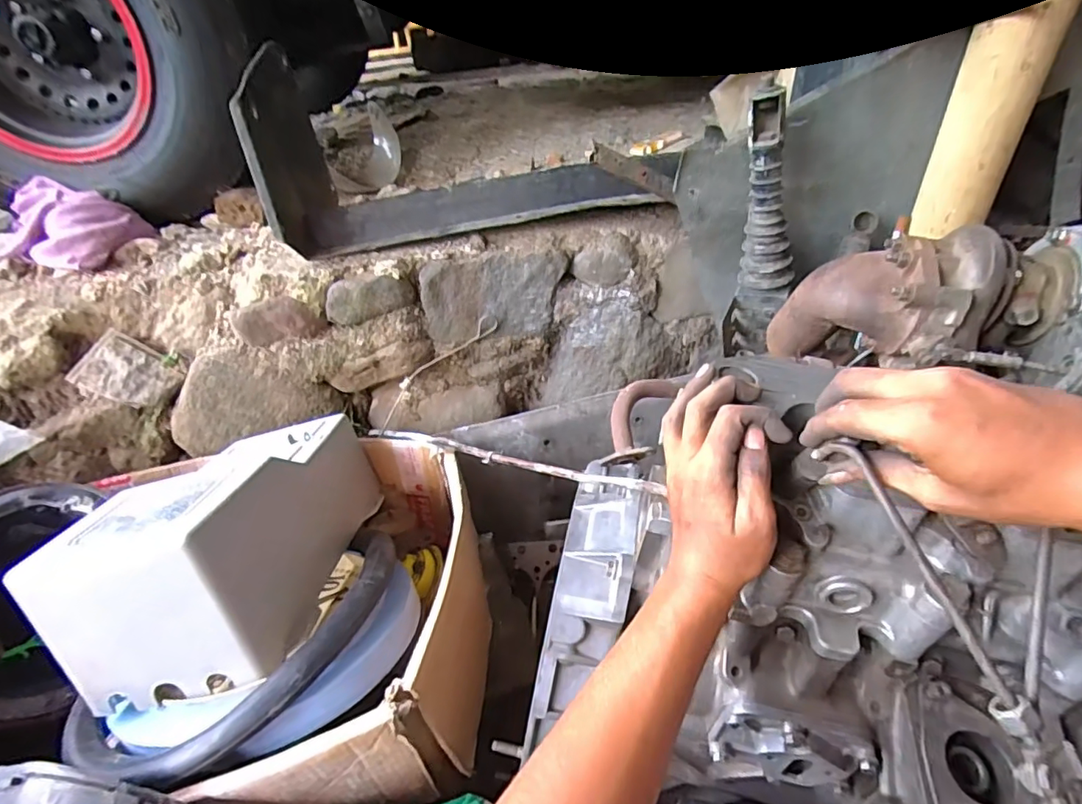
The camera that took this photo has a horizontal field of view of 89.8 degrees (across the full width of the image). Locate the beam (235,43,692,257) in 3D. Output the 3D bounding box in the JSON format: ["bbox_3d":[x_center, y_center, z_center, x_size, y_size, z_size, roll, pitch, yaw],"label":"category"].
[{"bbox_3d":[-0.104,-0.382,0.827,0.587,0.235,0.191,-7,35,-1],"label":"beam"}]

